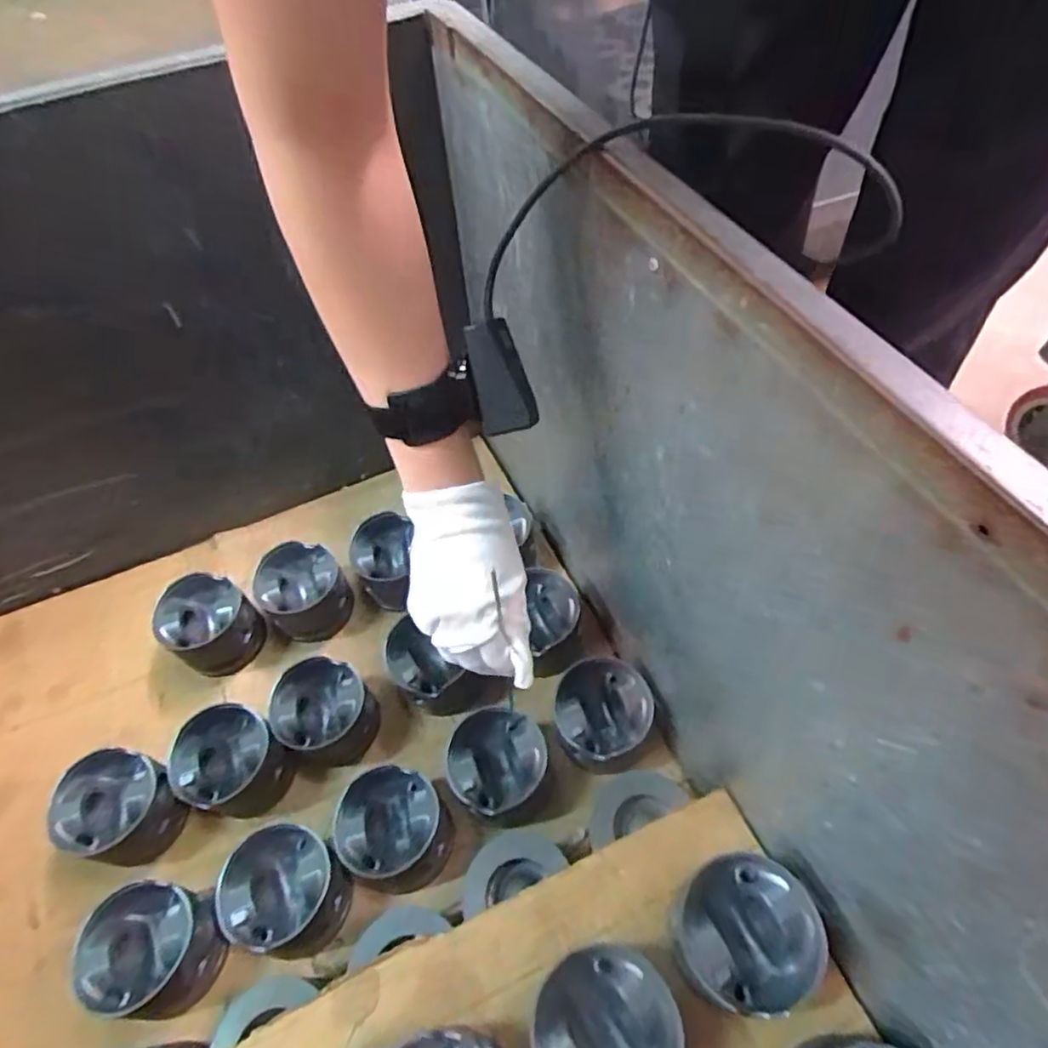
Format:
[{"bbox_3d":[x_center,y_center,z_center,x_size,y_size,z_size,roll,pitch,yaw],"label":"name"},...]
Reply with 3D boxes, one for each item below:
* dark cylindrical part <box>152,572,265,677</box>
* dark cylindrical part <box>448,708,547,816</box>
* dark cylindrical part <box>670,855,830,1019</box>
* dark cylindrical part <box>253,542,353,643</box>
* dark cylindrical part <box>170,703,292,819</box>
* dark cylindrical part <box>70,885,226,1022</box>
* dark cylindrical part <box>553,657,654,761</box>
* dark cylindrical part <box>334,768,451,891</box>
[{"bbox_3d":[-0.332,0.106,0.676,0.091,0.073,0.085,-2,55,3],"label":"dark cylindrical part"},{"bbox_3d":[-0.024,0.222,0.588,0.085,0.065,0.084,-2,55,3],"label":"dark cylindrical part"},{"bbox_3d":[0.147,0.275,0.429,0.085,0.069,0.090,-2,55,3],"label":"dark cylindrical part"},{"bbox_3d":[-0.241,0.073,0.705,0.093,0.067,0.089,-2,55,3],"label":"dark cylindrical part"},{"bbox_3d":[-0.271,0.227,0.602,0.077,0.091,0.084,-2,55,3],"label":"dark cylindrical part"},{"bbox_3d":[-0.292,0.338,0.509,0.087,0.069,0.083,-2,55,3],"label":"dark cylindrical part"},{"bbox_3d":[0.074,0.181,0.605,0.083,0.072,0.090,-2,55,3],"label":"dark cylindrical part"},{"bbox_3d":[-0.112,0.269,0.558,0.089,0.065,0.085,-2,55,3],"label":"dark cylindrical part"}]

